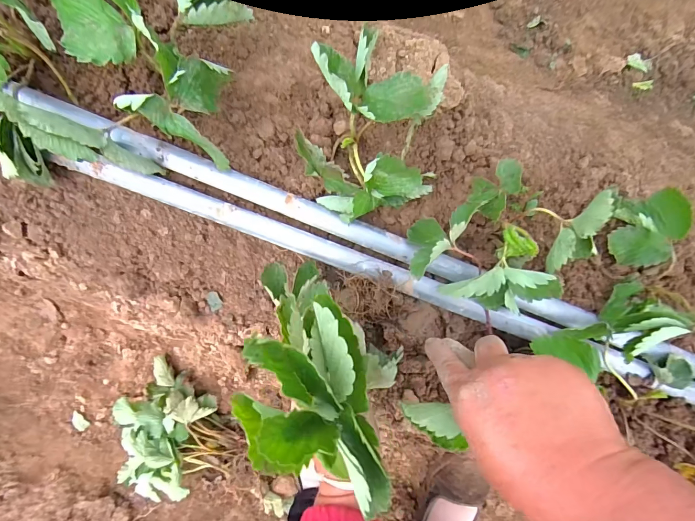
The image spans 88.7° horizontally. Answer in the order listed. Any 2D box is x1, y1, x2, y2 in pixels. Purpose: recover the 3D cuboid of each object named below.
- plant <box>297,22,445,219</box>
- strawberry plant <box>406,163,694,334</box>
[{"bbox_3d":[0.019,-0.106,0.303,0.124,0.087,0.126,0,98,1],"label":"plant"},{"bbox_3d":[0.175,-0.022,0.310,0.240,0.079,0.128,-8,98,2],"label":"strawberry plant"}]

